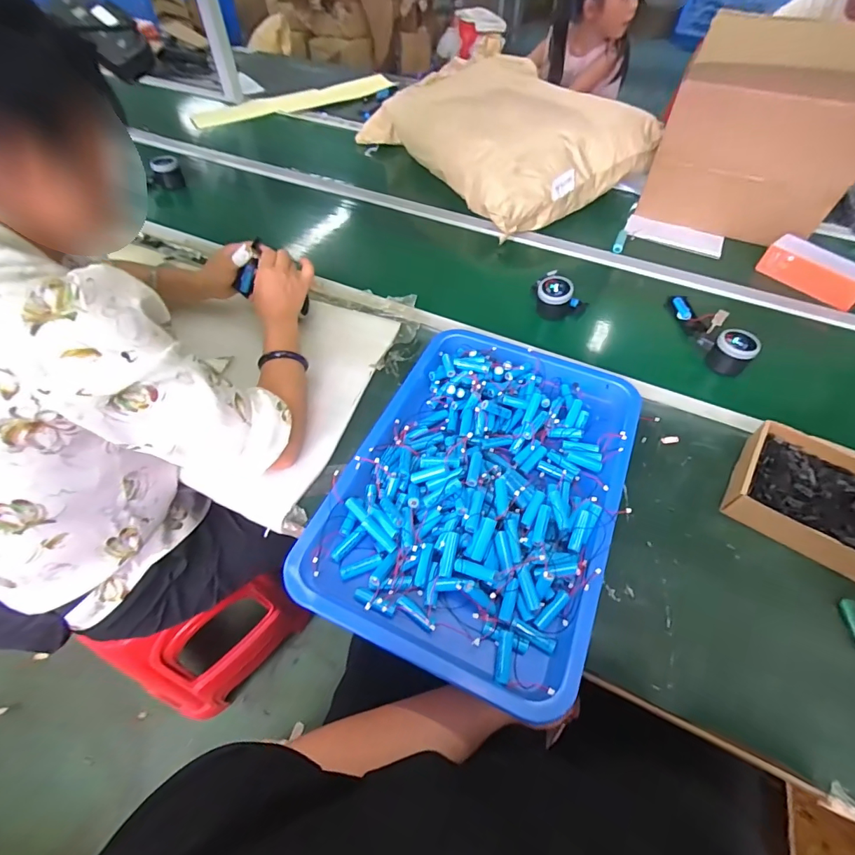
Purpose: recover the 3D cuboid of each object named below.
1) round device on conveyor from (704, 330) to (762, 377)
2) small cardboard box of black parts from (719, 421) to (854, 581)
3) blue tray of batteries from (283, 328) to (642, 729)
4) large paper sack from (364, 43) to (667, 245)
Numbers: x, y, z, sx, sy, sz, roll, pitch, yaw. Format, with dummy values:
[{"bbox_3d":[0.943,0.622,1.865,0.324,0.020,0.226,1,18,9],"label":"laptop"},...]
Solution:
[{"bbox_3d":[0.483,-0.119,0.705,0.060,0.053,0.050,34,60,22],"label":"round device on conveyor"},{"bbox_3d":[0.476,0.088,0.553,0.167,0.056,0.155,34,60,22],"label":"small cardboard box of black parts"},{"bbox_3d":[0.073,0.064,0.578,0.322,0.065,0.456,20,55,13],"label":"blue tray of batteries"},{"bbox_3d":[0.149,-0.700,1.030,0.405,0.194,0.585,-29,59,-21],"label":"large paper sack"}]

